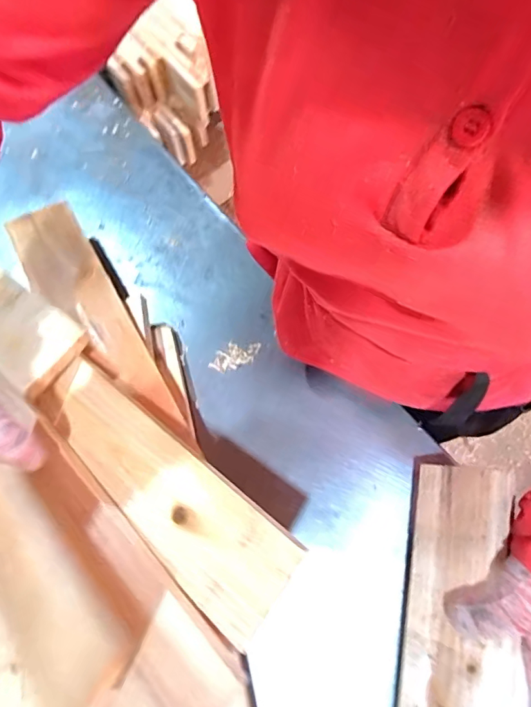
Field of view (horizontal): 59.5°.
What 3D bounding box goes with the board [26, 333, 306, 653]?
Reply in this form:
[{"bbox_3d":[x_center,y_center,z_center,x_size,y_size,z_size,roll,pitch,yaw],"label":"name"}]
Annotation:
[{"bbox_3d":[-0.093,0.093,0.371,0.271,0.023,0.074,37,81,29],"label":"board"}]

